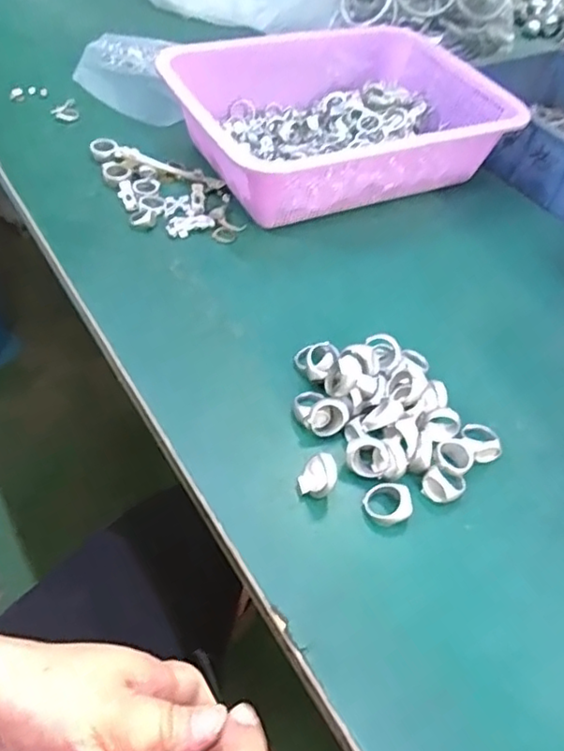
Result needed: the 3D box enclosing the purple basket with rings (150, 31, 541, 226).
[{"bbox_3d":[0.058,-0.251,0.590,0.300,0.077,0.230,-22,56,-22],"label":"purple basket with rings"}]

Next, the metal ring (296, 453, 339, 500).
[{"bbox_3d":[0.022,0.061,0.362,0.022,0.026,0.019,17,51,8],"label":"metal ring"}]

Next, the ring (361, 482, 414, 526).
[{"bbox_3d":[0.064,0.076,0.360,0.028,0.015,0.023,22,52,11],"label":"ring"}]

